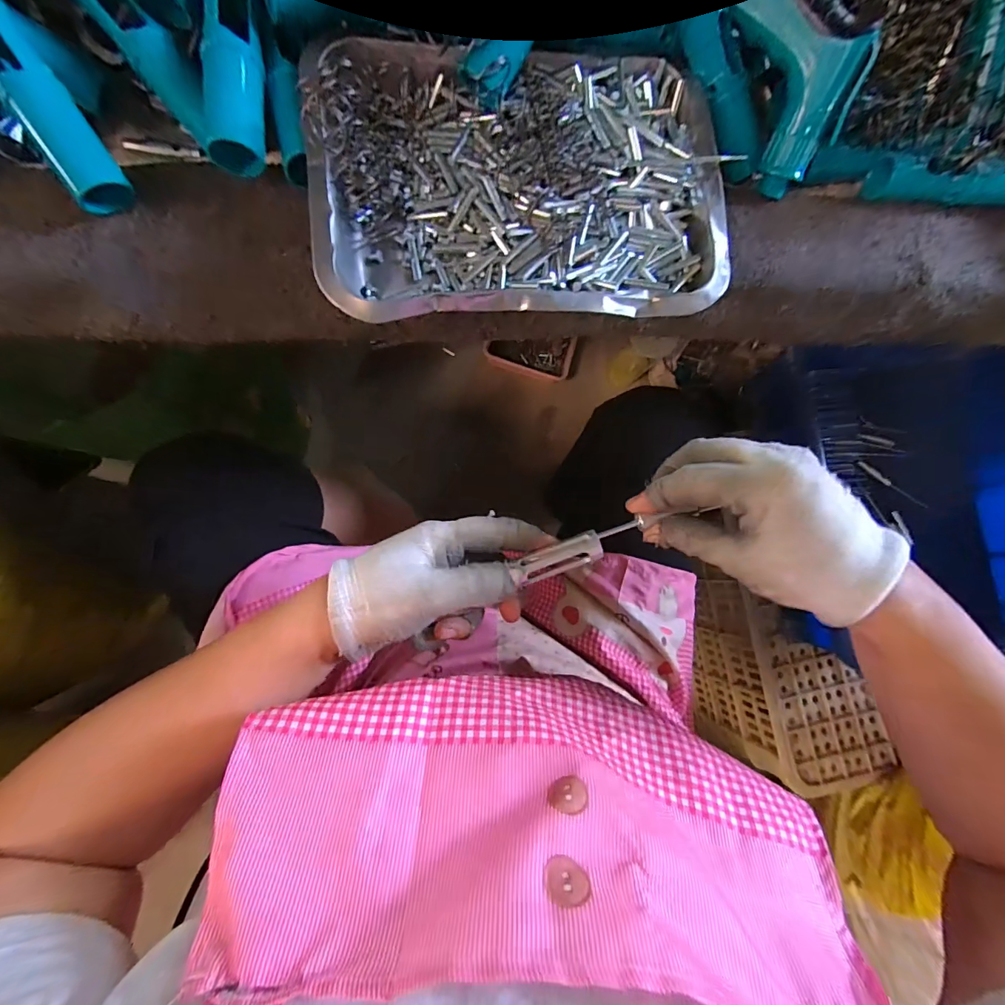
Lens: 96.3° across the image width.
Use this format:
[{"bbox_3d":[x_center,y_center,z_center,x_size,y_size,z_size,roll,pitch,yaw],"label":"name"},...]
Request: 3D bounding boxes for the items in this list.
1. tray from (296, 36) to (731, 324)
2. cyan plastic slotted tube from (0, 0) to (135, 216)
[{"bbox_3d":[0.013,-0.199,0.285,0.247,0.047,0.171,-5,82,-6],"label":"tray"},{"bbox_3d":[-0.258,-0.227,0.249,0.029,0.024,0.122,-33,107,-9],"label":"cyan plastic slotted tube"}]

